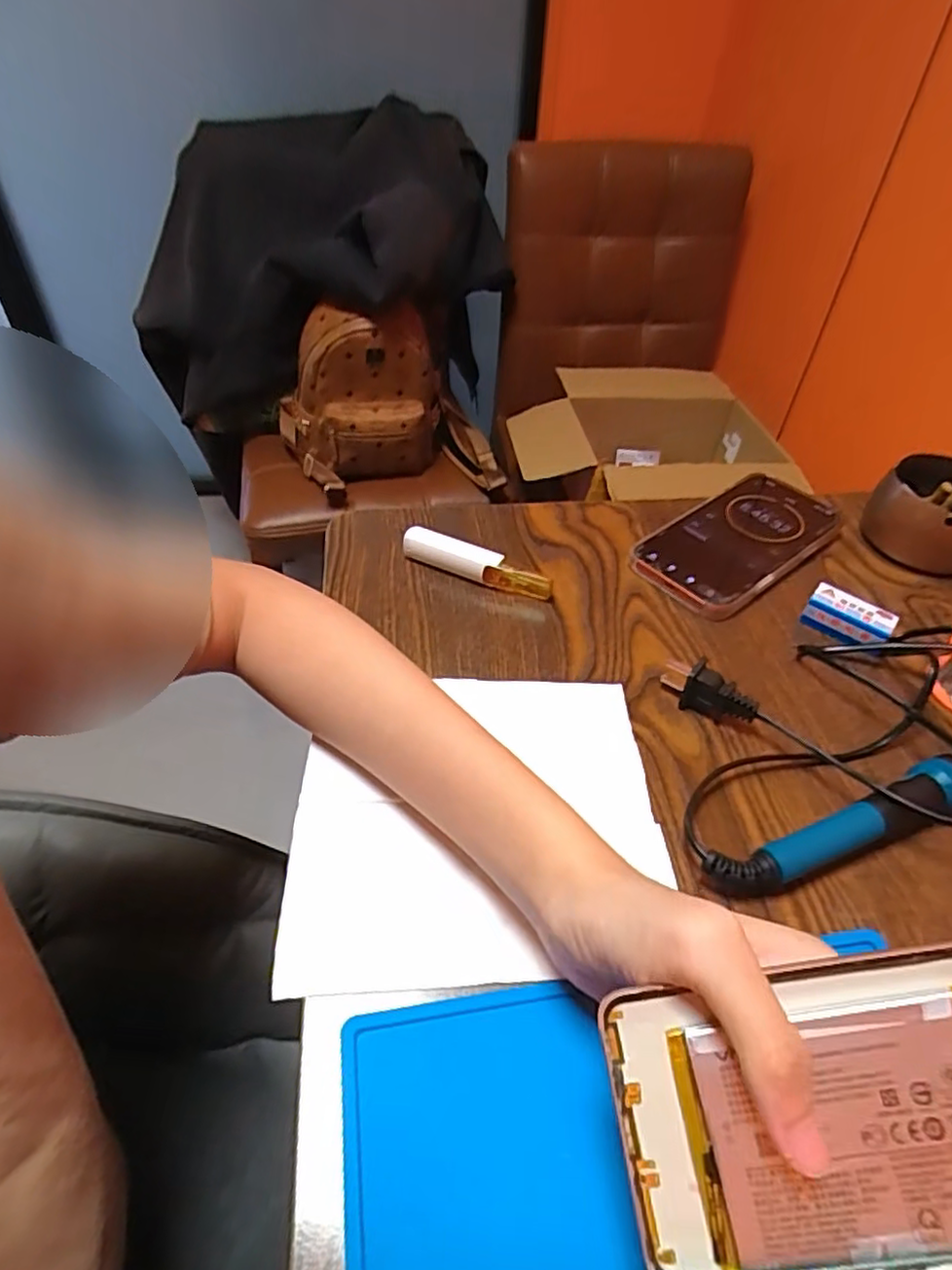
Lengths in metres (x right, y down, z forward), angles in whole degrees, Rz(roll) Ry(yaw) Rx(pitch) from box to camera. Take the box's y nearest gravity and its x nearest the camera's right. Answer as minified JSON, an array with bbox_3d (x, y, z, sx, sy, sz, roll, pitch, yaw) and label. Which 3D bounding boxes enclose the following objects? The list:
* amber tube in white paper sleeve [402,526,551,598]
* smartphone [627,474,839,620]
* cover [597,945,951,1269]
[{"bbox_3d":[0.001,-0.047,0.438,0.104,0.019,0.017,20,48,16],"label":"amber tube in white paper sleeve"},{"bbox_3d":[0.189,-0.068,0.473,0.166,0.015,0.082,-31,54,-29],"label":"smartphone"},{"bbox_3d":[0.116,0.125,0.178,0.152,0.007,0.069,-12,71,7],"label":"cover"}]

